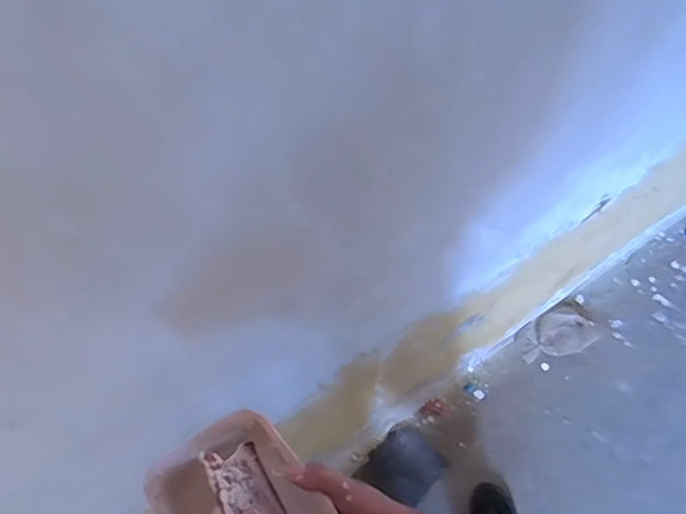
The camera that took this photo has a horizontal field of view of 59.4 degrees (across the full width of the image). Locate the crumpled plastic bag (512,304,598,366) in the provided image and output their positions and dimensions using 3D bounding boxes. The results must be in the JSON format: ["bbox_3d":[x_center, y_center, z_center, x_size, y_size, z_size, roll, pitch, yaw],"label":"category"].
[{"bbox_3d":[0.599,0.217,1.678,0.233,0.032,0.141,-28,60,-19],"label":"crumpled plastic bag"}]

